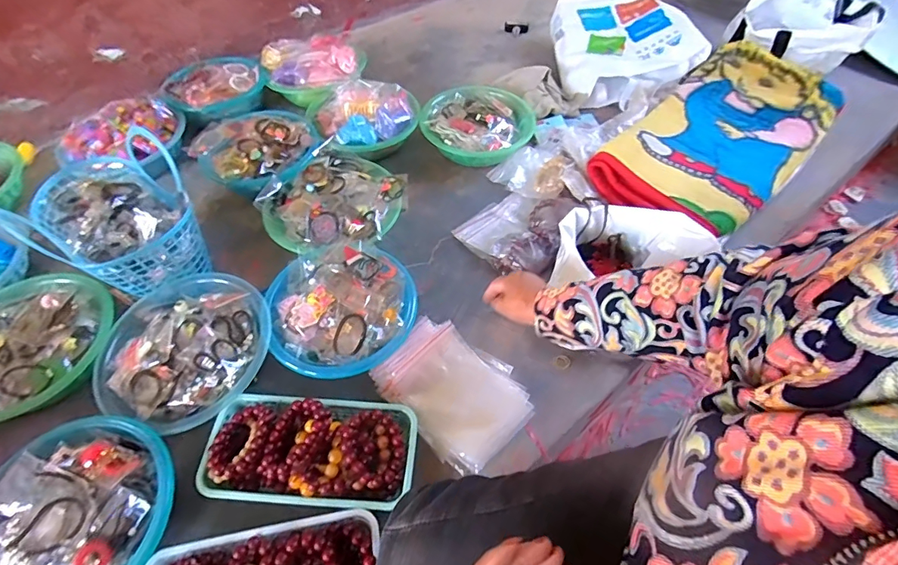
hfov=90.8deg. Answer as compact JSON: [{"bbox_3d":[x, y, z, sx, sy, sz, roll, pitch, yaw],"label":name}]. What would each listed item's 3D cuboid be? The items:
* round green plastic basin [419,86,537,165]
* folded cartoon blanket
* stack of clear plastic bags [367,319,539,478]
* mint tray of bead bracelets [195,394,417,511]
[{"bbox_3d":[0.062,-0.337,0.959,0.221,0.072,0.242,0,53,1],"label":"round green plastic basin"},{"bbox_3d":[0.514,-0.285,0.850,0.283,0.095,0.507,38,63,25],"label":"folded cartoon blanket"},{"bbox_3d":[0.007,0.152,0.641,0.156,0.021,0.207,-40,72,-23],"label":"stack of clear plastic bags"},{"bbox_3d":[-0.176,0.211,0.568,0.260,0.071,0.130,3,53,3],"label":"mint tray of bead bracelets"}]

